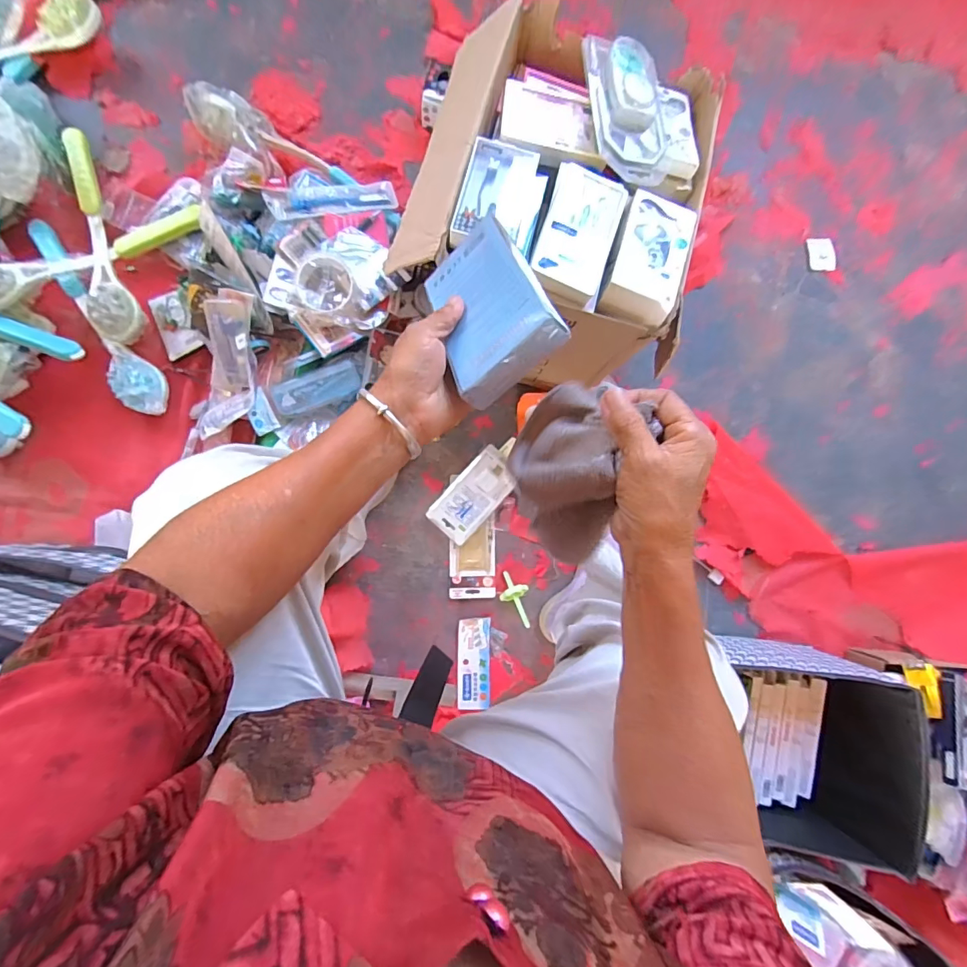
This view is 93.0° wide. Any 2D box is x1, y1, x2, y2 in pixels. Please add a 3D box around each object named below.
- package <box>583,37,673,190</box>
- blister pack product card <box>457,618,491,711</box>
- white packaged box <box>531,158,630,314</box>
[{"bbox_3d":[0.176,-0.445,0.549,0.090,0.029,0.187,-11,88,-7],"label":"package"},{"bbox_3d":[-0.016,0.300,0.766,0.054,0.006,0.146,1,86,-5],"label":"blister pack product card"},{"bbox_3d":[0.113,-0.295,0.540,0.085,0.039,0.158,16,85,-5],"label":"white packaged box"}]

